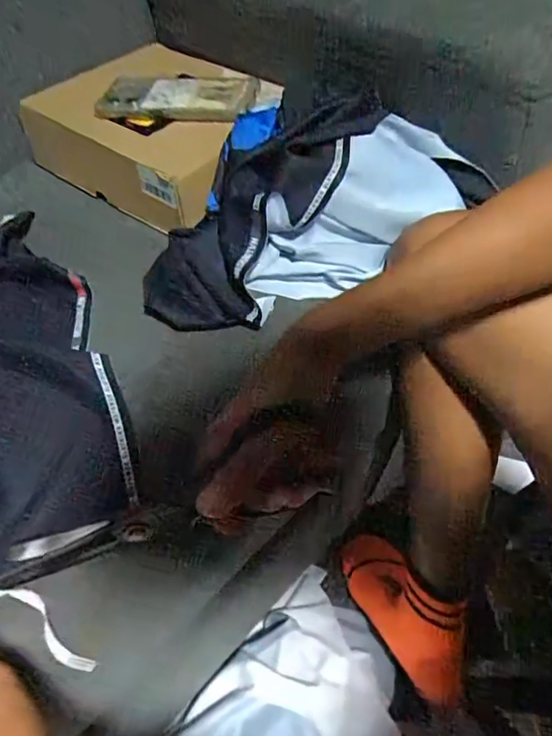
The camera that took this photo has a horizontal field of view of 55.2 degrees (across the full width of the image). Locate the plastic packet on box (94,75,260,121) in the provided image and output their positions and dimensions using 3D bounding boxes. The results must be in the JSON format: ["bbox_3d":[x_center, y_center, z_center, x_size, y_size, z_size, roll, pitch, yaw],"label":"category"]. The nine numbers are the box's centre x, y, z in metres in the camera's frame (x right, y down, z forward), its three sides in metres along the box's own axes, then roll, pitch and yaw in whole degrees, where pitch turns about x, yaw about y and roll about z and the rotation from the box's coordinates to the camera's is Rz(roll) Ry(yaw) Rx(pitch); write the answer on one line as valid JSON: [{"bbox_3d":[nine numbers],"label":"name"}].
[{"bbox_3d":[-0.105,-0.295,0.568,0.162,0.015,0.083,4,51,8],"label":"plastic packet on box"}]

